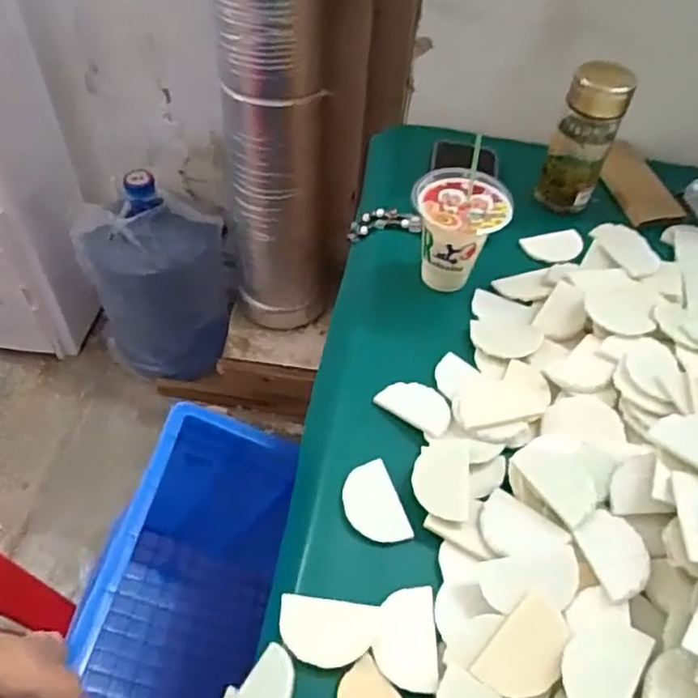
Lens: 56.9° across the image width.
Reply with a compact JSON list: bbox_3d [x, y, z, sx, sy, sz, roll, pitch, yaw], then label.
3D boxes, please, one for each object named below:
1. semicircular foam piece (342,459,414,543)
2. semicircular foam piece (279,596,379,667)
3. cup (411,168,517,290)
[{"bbox_3d":[0.018,0.123,0.509,0.042,0.005,0.068,-14,57,-15],"label":"semicircular foam piece"},{"bbox_3d":[-0.016,0.195,0.444,0.066,0.004,0.044,6,51,4],"label":"semicircular foam piece"},{"bbox_3d":[0.111,-0.113,0.645,0.088,0.112,0.080,-3,48,4],"label":"cup"}]

